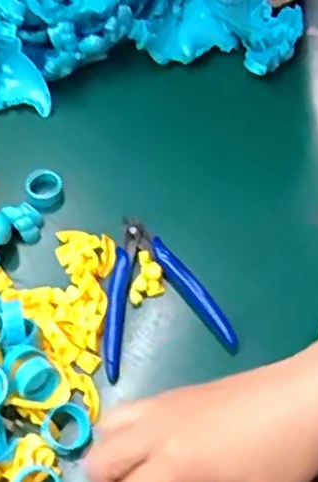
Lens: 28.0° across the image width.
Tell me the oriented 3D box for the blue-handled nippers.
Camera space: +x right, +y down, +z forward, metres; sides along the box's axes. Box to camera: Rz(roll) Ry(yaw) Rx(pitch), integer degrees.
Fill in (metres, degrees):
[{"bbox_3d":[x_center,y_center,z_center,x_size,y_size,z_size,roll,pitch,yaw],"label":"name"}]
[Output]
[{"bbox_3d":[-0.005,0.029,0.411,0.078,0.008,0.103,-13,56,-7],"label":"blue-handled nippers"}]

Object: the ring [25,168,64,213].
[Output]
[{"bbox_3d":[-0.081,-0.036,0.454,0.025,0.023,0.021,-8,56,-3],"label":"ring"}]

